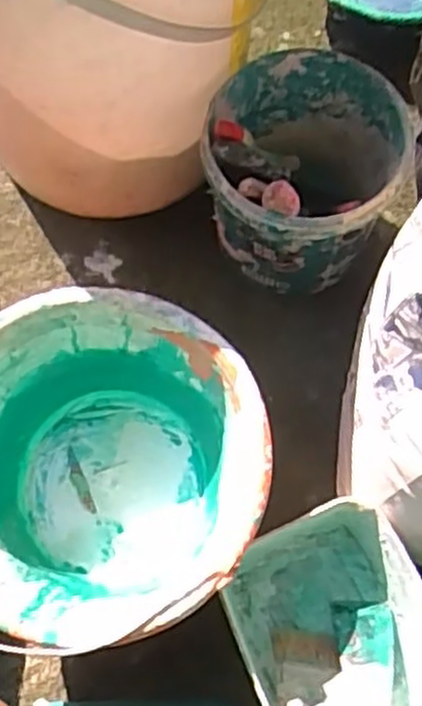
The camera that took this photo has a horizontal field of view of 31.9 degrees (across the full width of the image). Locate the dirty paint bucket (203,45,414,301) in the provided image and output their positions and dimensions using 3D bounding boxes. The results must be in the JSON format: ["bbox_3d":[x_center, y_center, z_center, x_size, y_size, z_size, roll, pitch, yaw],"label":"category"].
[{"bbox_3d":[0.076,-0.153,0.643,0.160,0.153,0.164,0,72,-1],"label":"dirty paint bucket"}]

